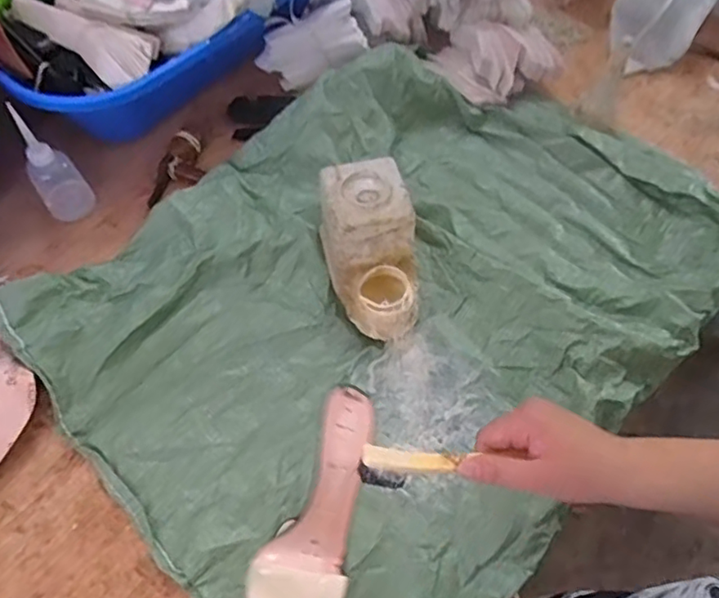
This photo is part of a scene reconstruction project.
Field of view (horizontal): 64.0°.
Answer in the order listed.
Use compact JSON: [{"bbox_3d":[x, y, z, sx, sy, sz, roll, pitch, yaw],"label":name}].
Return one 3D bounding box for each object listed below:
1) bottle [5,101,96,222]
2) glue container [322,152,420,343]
[{"bbox_3d":[-0.426,-0.176,0.792,0.055,0.169,0.052,4,62,2],"label":"bottle"},{"bbox_3d":[0.017,-0.064,0.748,0.110,0.123,0.209,-12,62,-6],"label":"glue container"}]

